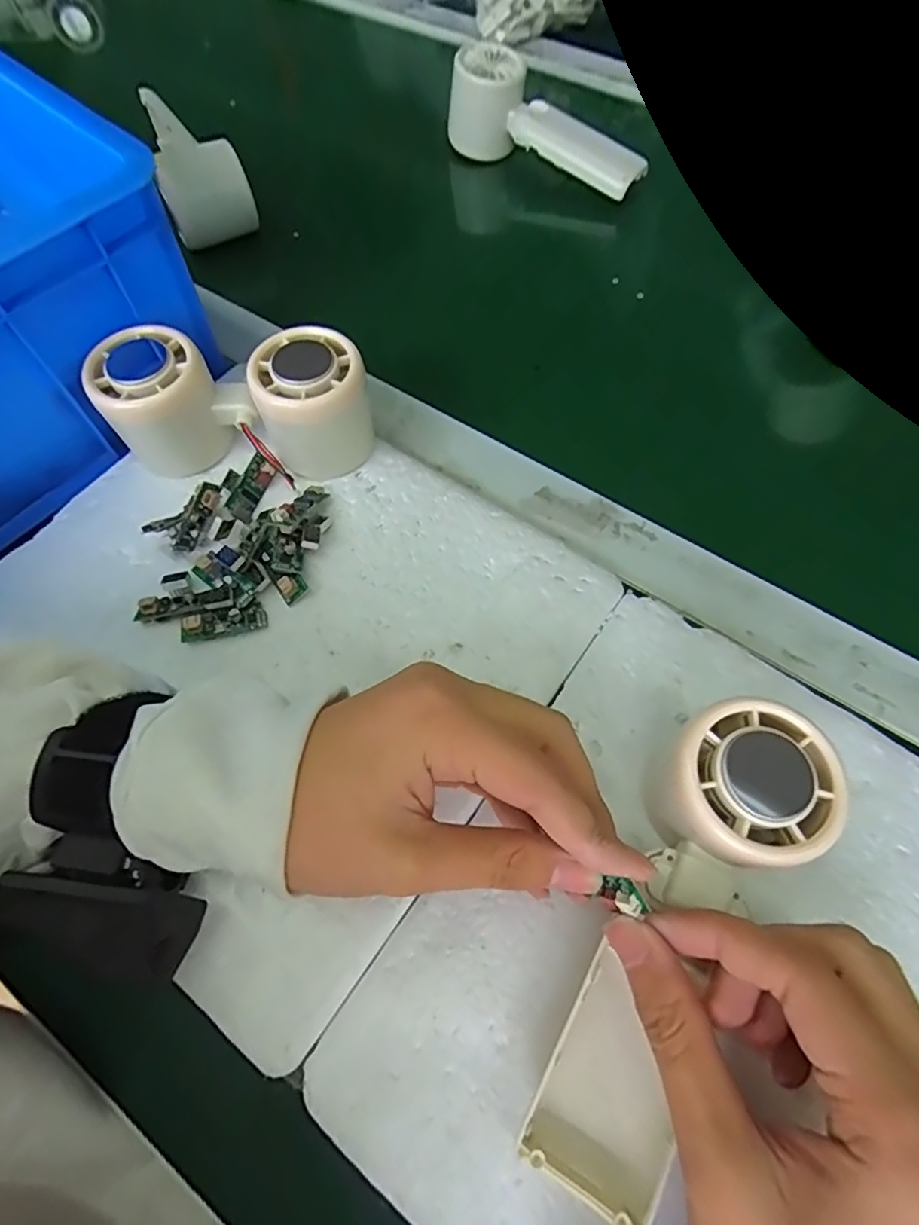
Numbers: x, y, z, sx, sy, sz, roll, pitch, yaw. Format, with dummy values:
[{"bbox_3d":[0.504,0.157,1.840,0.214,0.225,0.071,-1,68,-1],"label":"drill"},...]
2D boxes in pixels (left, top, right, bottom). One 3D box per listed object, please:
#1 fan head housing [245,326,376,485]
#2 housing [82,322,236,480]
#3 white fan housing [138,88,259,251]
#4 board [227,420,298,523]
[{"bbox_3d":[-0.075,-0.107,0.304,0.056,0.058,0.057,-12,65,-4],"label":"fan head housing"},{"bbox_3d":[-0.155,-0.108,0.306,0.053,0.058,0.044,-33,69,-14],"label":"housing"},{"bbox_3d":[-0.190,-0.315,0.420,0.056,0.052,0.108,-24,67,-11],"label":"white fan housing"},{"bbox_3d":[-0.107,-0.069,0.309,0.032,0.013,0.044,23,74,-25],"label":"board"}]

